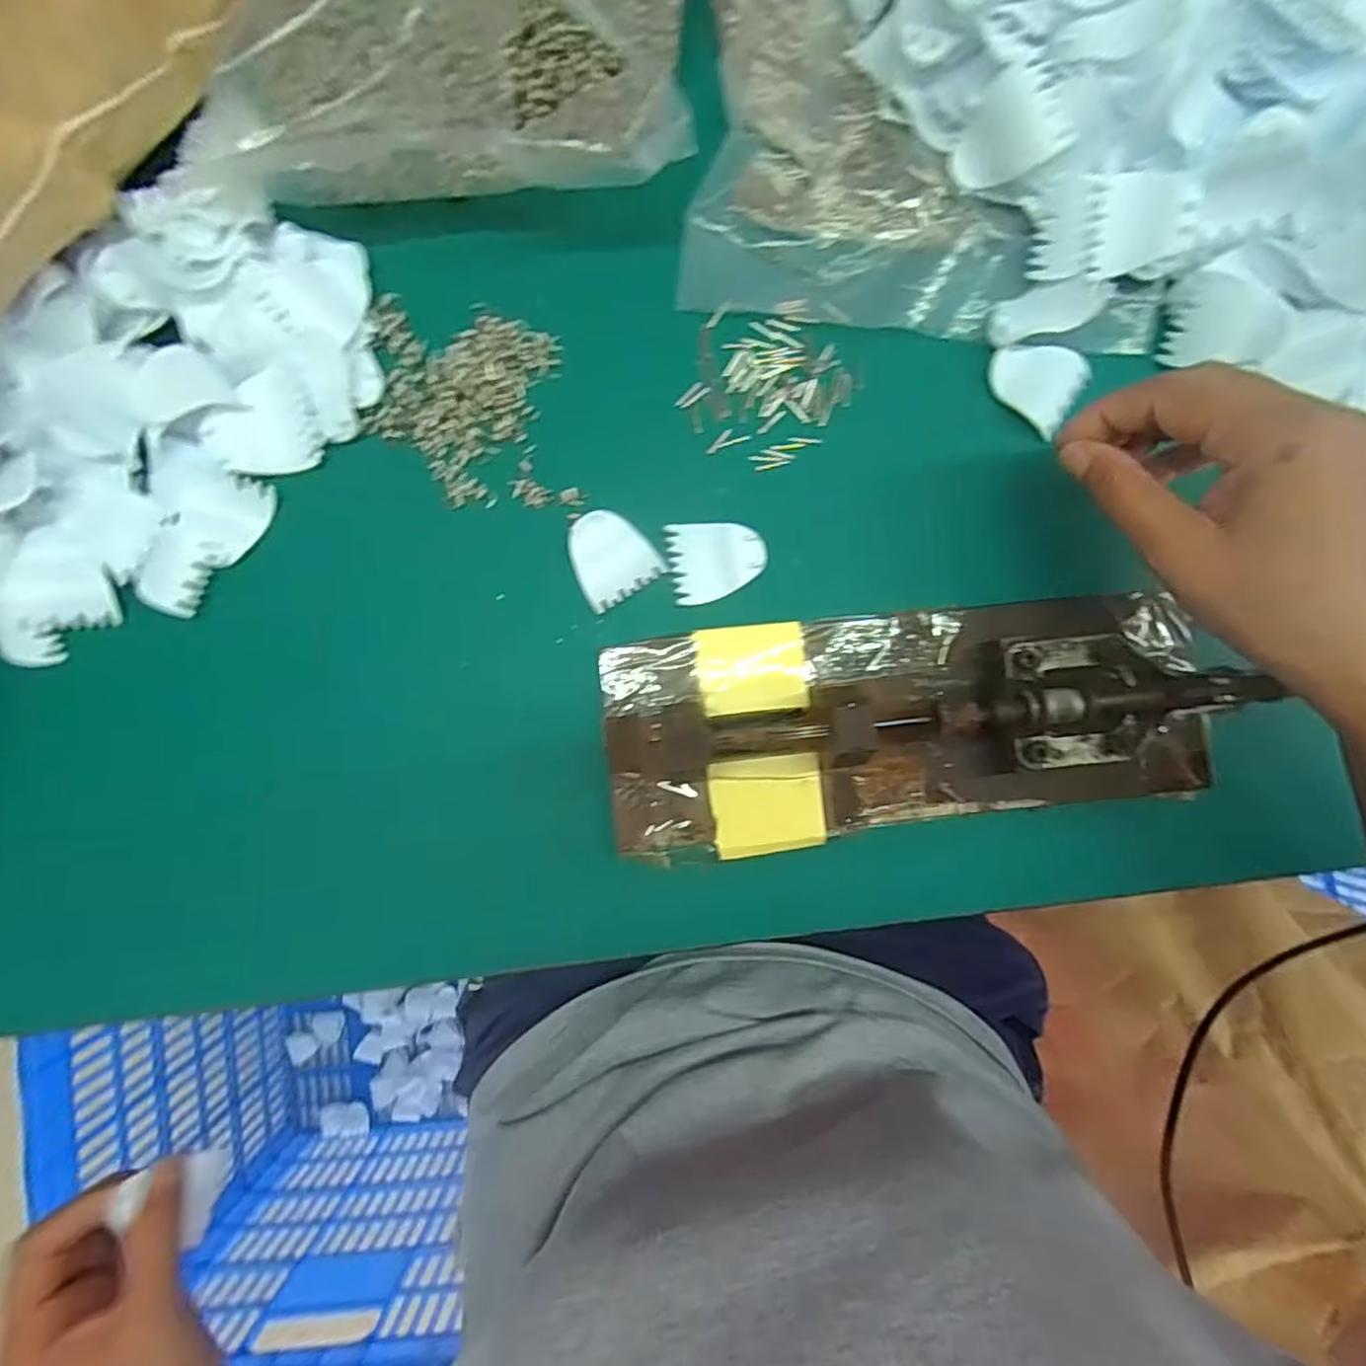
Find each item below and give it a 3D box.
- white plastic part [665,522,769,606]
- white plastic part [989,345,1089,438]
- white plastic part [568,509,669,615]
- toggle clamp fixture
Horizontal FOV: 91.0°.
[{"bbox_3d":[0.017,-0.059,0.326,0.045,0.006,0.038,-6,89,-1],"label":"white plastic part"},{"bbox_3d":[0.171,-0.147,0.323,0.043,0.008,0.041,0,89,-1],"label":"white plastic part"},{"bbox_3d":[-0.037,-0.062,0.326,0.038,0.004,0.043,-34,89,-1],"label":"white plastic part"},{"bbox_3d":[0.102,0.018,0.296,0.271,0.057,0.102,-7,89,-1],"label":"toggle clamp fixture"}]

